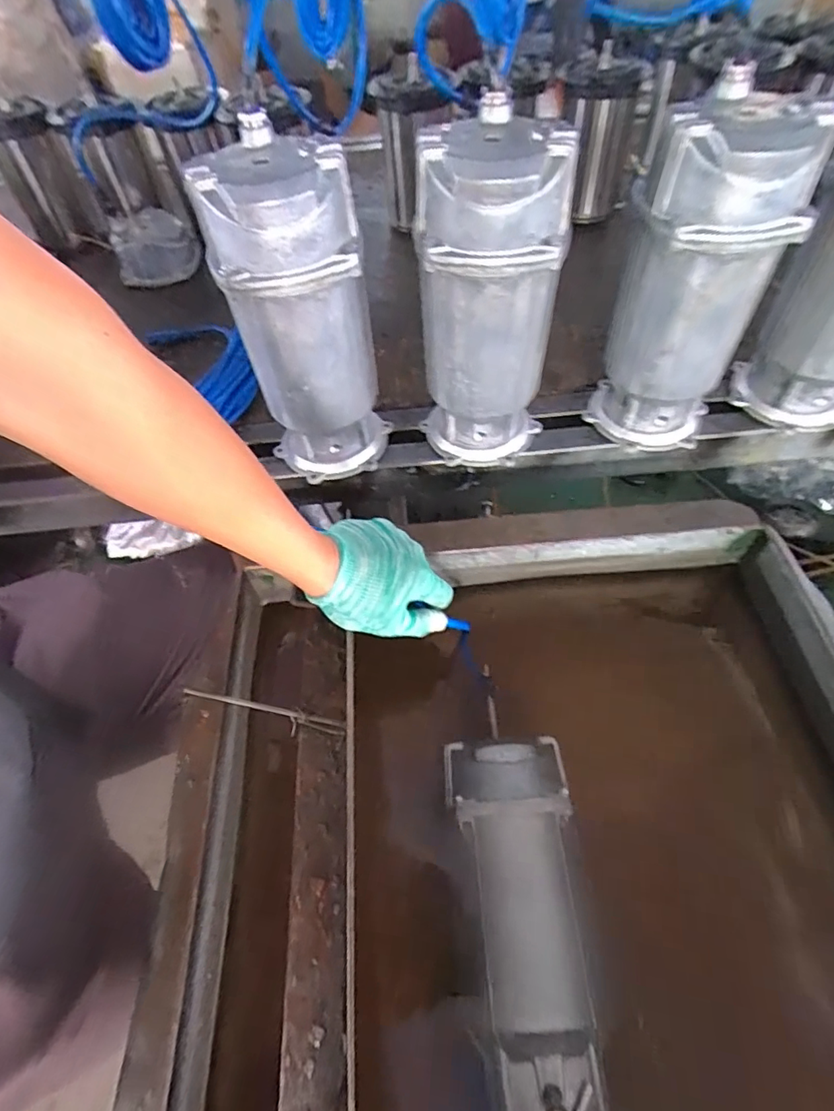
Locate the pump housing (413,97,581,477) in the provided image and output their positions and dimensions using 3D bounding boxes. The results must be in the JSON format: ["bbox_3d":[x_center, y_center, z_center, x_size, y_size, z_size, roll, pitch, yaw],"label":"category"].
[{"bbox_3d":[0.066,-0.231,0.519,0.126,0.294,0.107,1,55,5],"label":"pump housing"}]

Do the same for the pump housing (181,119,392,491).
[{"bbox_3d":[-0.110,-0.219,0.523,0.125,0.292,0.108,-15,55,-6],"label":"pump housing"}]

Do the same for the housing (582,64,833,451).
[{"bbox_3d":[0.260,-0.252,0.520,0.116,0.292,0.113,-1,55,4],"label":"housing"}]

